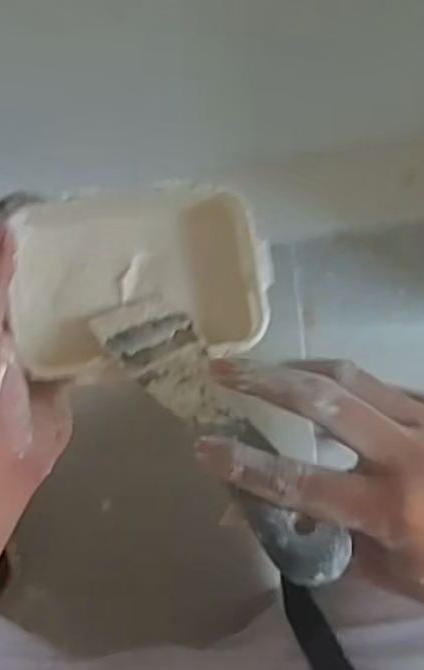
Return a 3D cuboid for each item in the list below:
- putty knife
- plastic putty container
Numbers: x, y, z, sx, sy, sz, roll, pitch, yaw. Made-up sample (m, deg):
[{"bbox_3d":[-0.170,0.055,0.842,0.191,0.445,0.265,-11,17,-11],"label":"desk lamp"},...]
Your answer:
[{"bbox_3d":[0.000,0.039,0.353,0.047,0.195,0.011,-17,131,-24],"label":"putty knife"},{"bbox_3d":[-0.042,-0.033,0.413,0.140,0.046,0.103,-11,87,0],"label":"plastic putty container"}]

